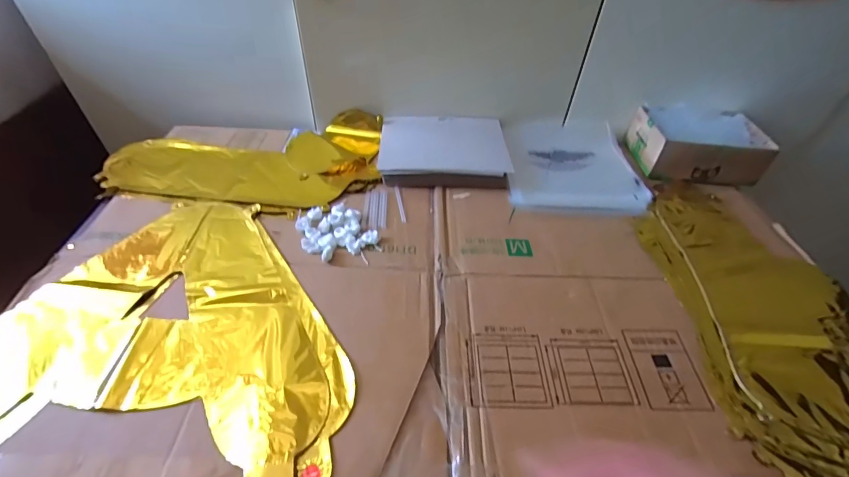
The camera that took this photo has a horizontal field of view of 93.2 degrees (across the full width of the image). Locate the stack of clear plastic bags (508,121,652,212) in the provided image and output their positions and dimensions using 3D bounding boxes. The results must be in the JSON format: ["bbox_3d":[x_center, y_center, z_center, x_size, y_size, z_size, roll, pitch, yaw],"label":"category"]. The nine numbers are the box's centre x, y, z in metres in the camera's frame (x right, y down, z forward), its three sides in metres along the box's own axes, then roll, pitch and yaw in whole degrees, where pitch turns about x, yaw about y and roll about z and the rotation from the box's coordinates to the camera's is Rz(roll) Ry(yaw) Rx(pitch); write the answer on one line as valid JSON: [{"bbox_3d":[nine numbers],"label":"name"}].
[{"bbox_3d":[0.244,-0.131,0.678,0.209,0.022,0.238,4,46,-1],"label":"stack of clear plastic bags"}]

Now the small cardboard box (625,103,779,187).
[{"bbox_3d":[0.457,-0.164,0.681,0.182,0.064,0.134,8,46,3],"label":"small cardboard box"}]

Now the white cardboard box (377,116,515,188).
[{"bbox_3d":[0.031,-0.150,0.666,0.202,0.032,0.163,3,46,-2],"label":"white cardboard box"}]

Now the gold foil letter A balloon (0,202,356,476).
[{"bbox_3d":[-0.271,0.080,0.440,0.392,0.009,0.342,4,46,-1],"label":"gold foil letter A balloon"}]

